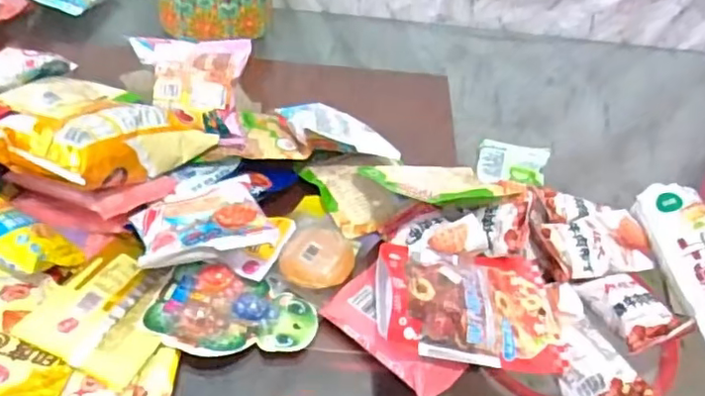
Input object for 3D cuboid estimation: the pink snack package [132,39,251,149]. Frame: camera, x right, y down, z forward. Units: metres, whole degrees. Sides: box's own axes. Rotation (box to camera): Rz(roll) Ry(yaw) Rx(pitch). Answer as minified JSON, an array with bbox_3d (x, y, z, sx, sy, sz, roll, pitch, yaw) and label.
[{"bbox_3d":[-0.190,-0.128,0.684,0.147,0.044,0.114,9,81,18],"label":"pink snack package"}]

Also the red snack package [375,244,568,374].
[{"bbox_3d":[0.108,0.089,0.549,0.168,0.049,0.122,3,43,-3],"label":"red snack package"}]

